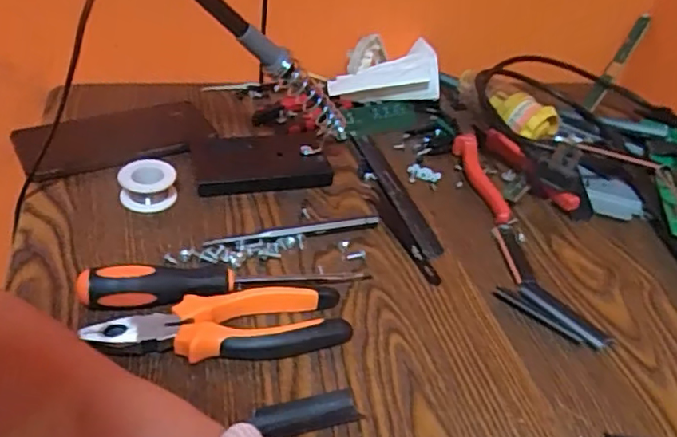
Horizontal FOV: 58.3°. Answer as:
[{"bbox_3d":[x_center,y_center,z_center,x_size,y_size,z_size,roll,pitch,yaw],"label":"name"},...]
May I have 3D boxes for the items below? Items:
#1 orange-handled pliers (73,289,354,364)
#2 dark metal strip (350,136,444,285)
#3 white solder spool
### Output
[{"bbox_3d":[-0.069,0.066,0.378,0.147,0.019,0.045,-1,39,-11],"label":"orange-handled pliers"},{"bbox_3d":[0.049,-0.019,0.525,0.031,0.008,0.201,-6,40,-17],"label":"dark metal strip"},{"bbox_3d":[-0.154,-0.026,0.492,0.043,0.027,0.040,-2,39,-12],"label":"white solder spool"}]

